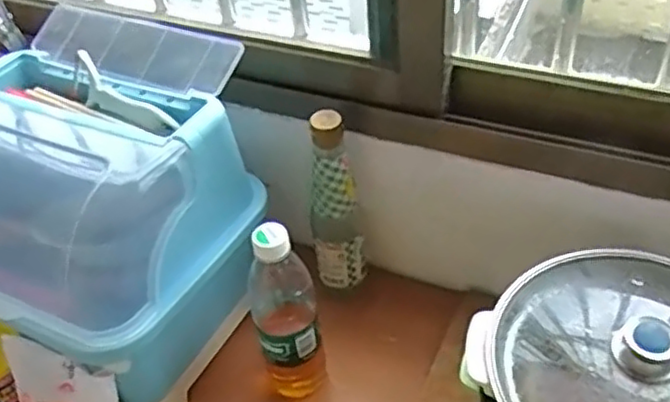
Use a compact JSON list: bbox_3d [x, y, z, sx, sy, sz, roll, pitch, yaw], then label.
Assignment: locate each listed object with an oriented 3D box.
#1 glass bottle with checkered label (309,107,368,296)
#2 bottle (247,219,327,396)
[{"bbox_3d":[0.000,0.011,0.775,0.062,0.251,0.048,-5,43,1],"label":"glass bottle with checkered label"},{"bbox_3d":[-0.051,0.113,0.696,0.062,0.229,0.061,-12,43,-7],"label":"bottle"}]

